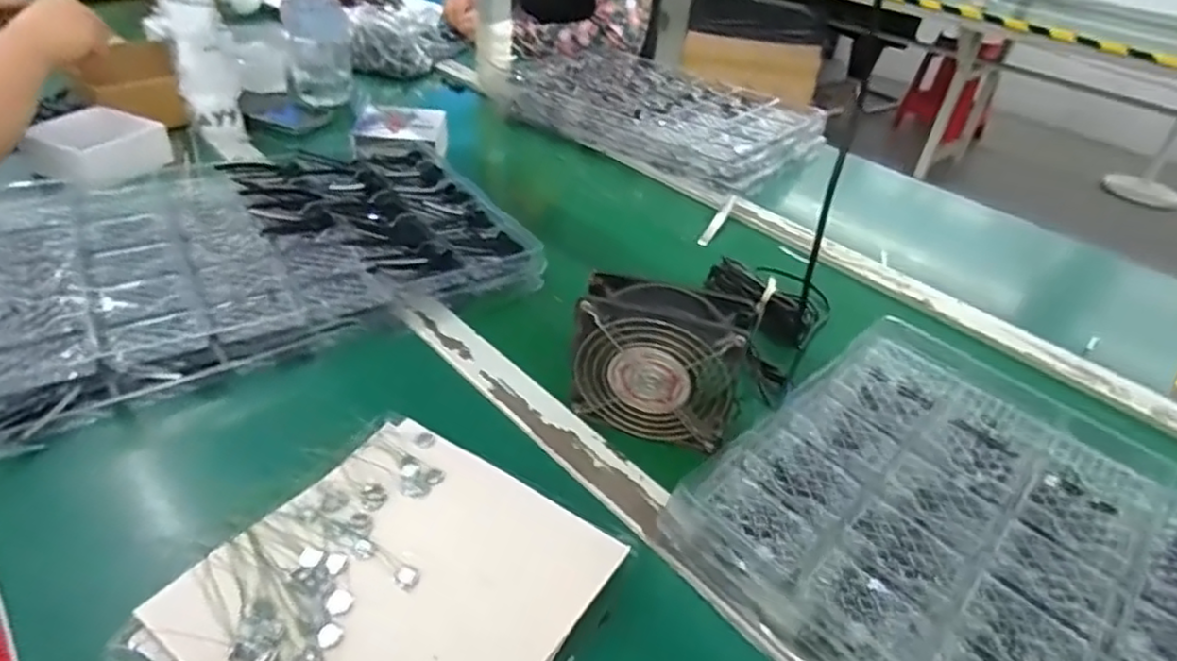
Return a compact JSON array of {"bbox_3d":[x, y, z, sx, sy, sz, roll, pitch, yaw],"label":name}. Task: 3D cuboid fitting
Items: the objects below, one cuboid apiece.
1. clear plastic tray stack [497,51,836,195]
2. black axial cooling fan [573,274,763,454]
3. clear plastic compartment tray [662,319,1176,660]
[{"bbox_3d":[0.110,-0.348,1.044,0.475,0.051,0.335,27,42,26],"label":"clear plastic tray stack"},{"bbox_3d":[0.052,0.024,0.488,0.120,0.110,0.049,15,38,12],"label":"black axial cooling fan"},{"bbox_3d":[0.304,0.165,0.387,0.438,0.047,0.330,33,45,32],"label":"clear plastic compartment tray"}]

